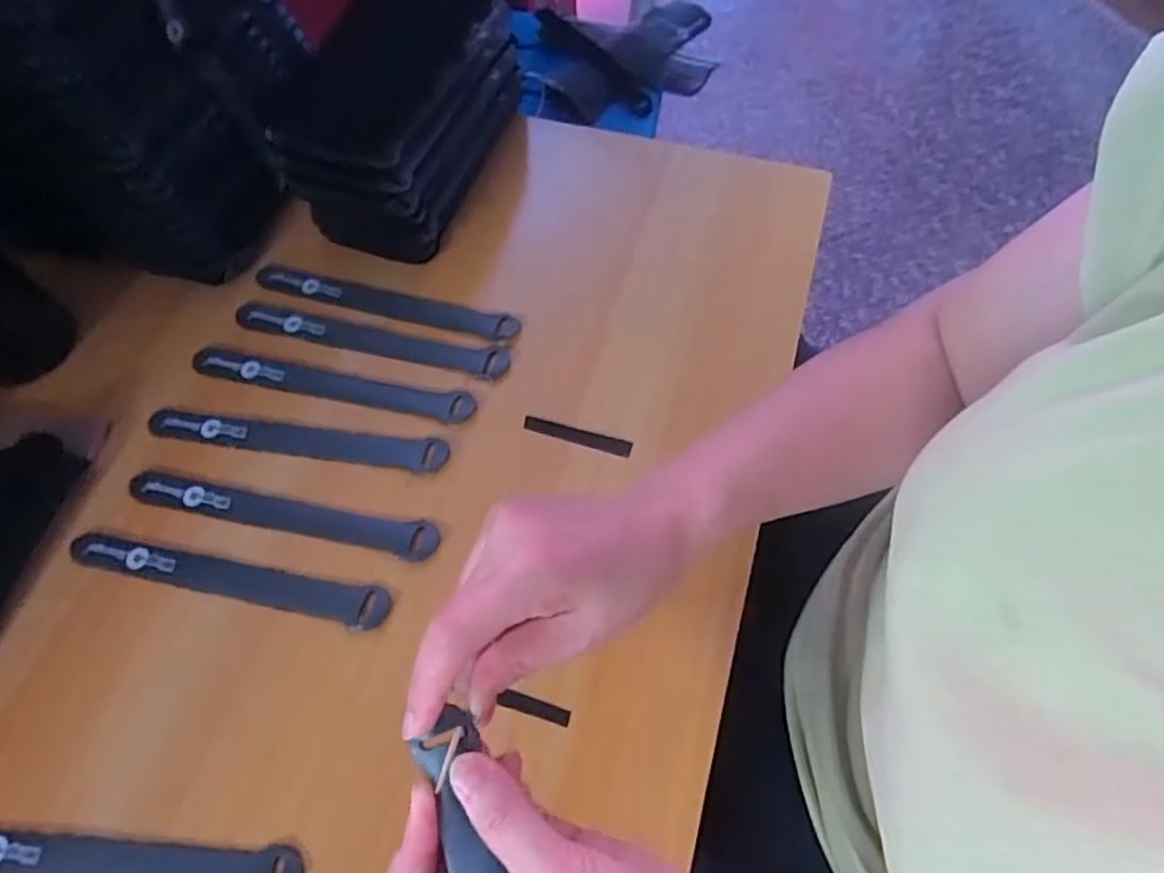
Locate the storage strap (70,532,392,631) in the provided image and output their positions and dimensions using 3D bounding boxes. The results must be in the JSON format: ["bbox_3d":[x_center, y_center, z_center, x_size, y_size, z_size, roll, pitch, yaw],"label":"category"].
[{"bbox_3d":[-0.207,0.082,0.399,0.199,0.004,0.023,8,67,10],"label":"storage strap"}]

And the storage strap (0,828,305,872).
[{"bbox_3d":[-0.236,0.207,0.334,0.200,0.007,0.023,3,65,2],"label":"storage strap"}]

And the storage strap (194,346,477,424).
[{"bbox_3d":[-0.167,-0.036,0.455,0.196,0.004,0.020,11,68,9],"label":"storage strap"}]

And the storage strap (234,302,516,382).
[{"bbox_3d":[-0.145,-0.068,0.464,0.193,0.004,0.023,13,65,6],"label":"storage strap"}]

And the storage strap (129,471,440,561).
[{"bbox_3d":[-0.182,0.046,0.415,0.196,0.004,0.022,9,65,9],"label":"storage strap"}]

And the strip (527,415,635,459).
[{"bbox_3d":[-0.003,-0.001,0.430,0.069,0.005,0.010,15,66,7],"label":"strip"}]

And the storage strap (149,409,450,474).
[{"bbox_3d":[-0.183,0.002,0.438,0.197,0.004,0.022,6,64,8],"label":"storage strap"}]

